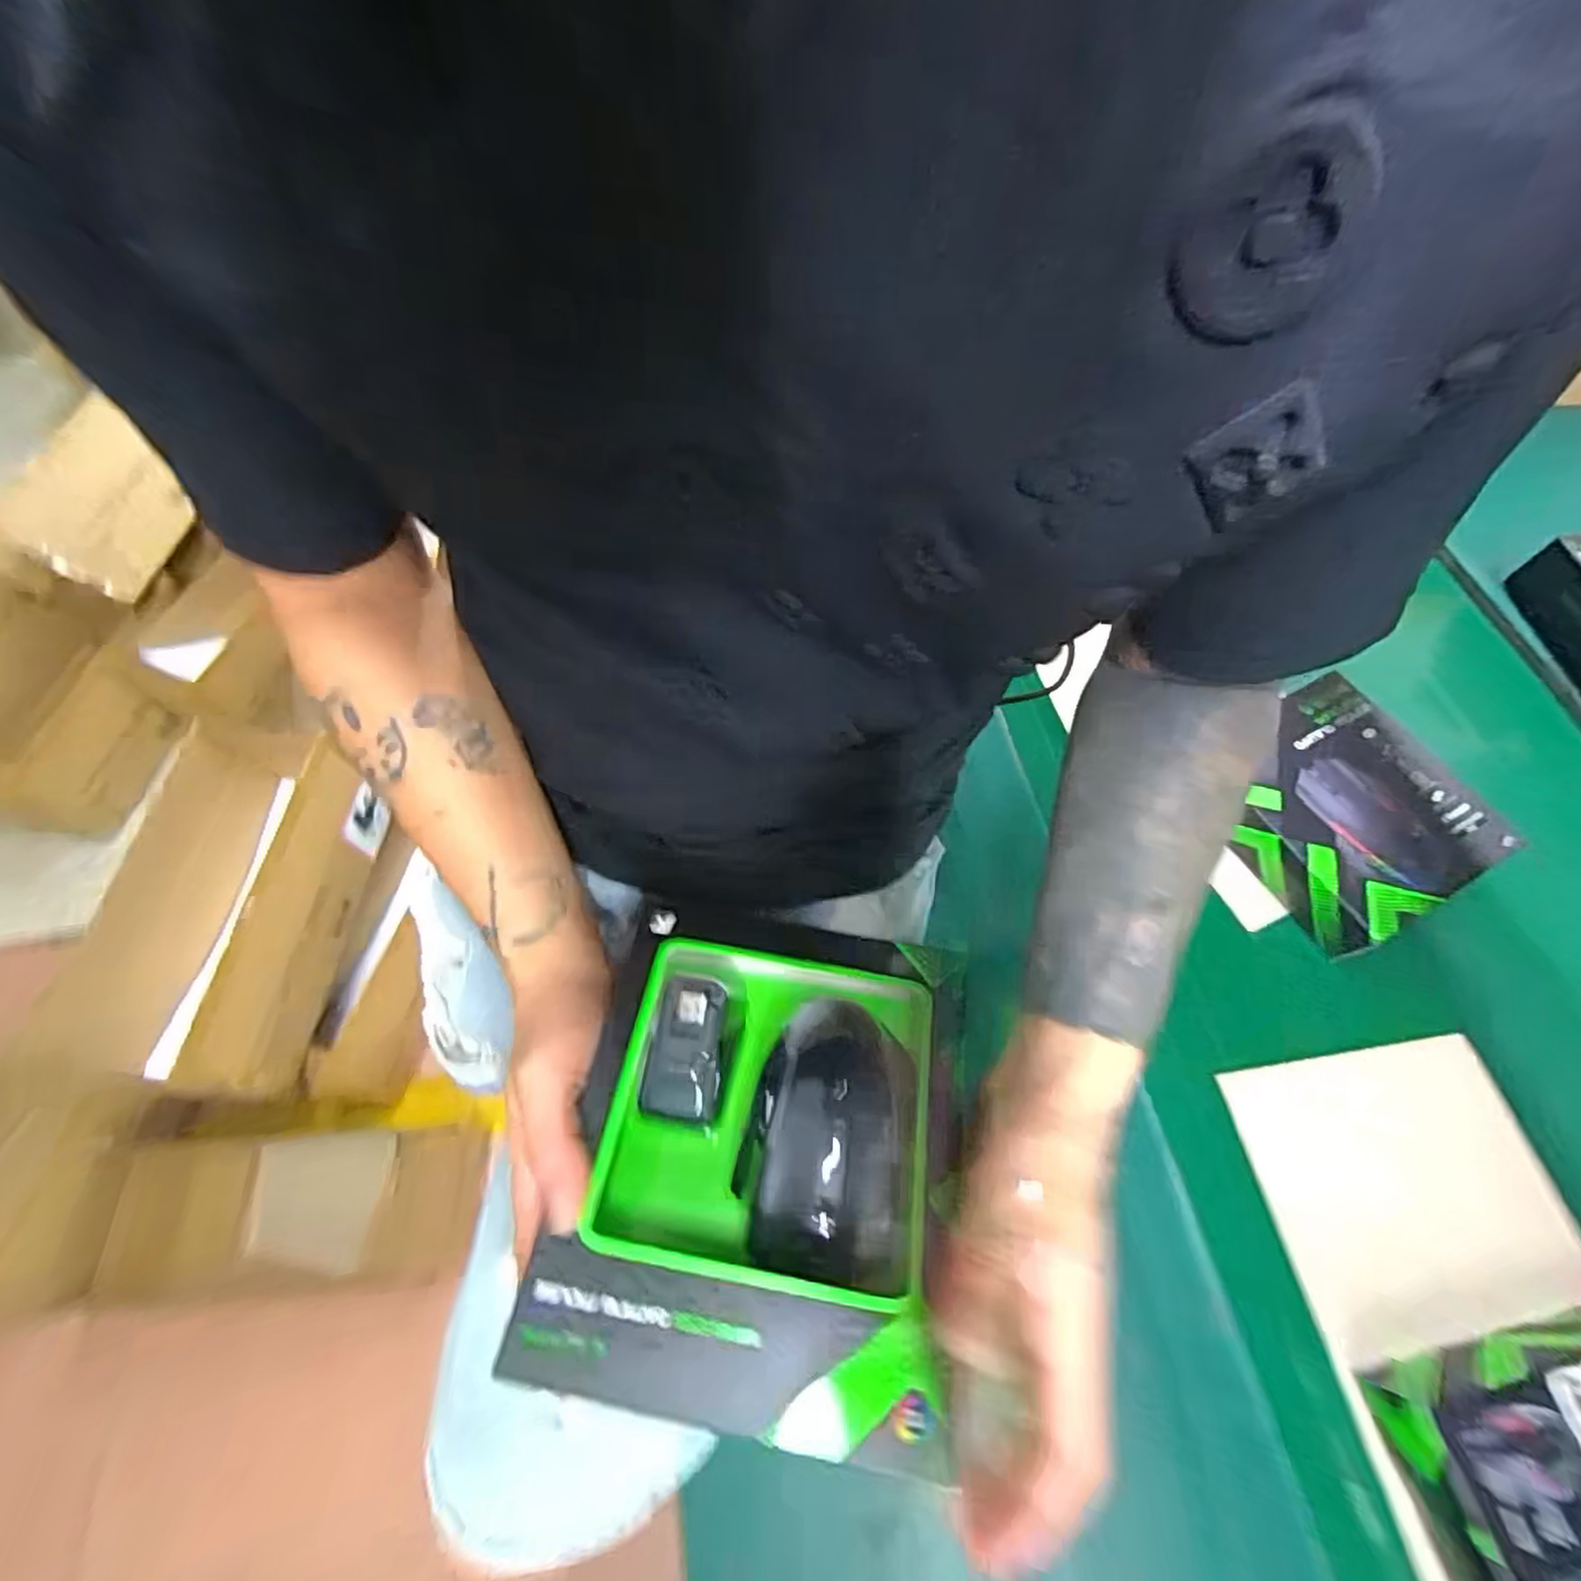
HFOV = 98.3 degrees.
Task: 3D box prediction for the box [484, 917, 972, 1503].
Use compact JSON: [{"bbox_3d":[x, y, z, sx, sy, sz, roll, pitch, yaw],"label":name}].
[{"bbox_3d":[-0.010,0.148,0.296,0.149,0.066,0.179,9,63,5],"label":"box"}]

